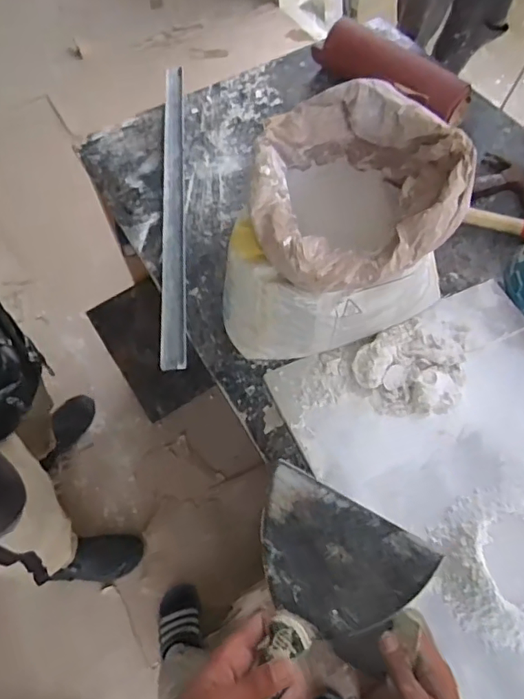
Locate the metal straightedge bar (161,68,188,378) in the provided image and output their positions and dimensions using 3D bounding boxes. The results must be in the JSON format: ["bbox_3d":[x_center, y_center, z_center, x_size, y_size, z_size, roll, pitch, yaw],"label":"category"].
[{"bbox_3d":[-0.165,-0.290,1.023,0.043,0.010,0.734,-5,61,0],"label":"metal straightedge bar"}]

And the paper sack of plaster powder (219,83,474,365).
[{"bbox_3d":[0.117,-0.170,0.750,0.288,0.275,0.299,16,63,11],"label":"paper sack of plaster powder"}]

